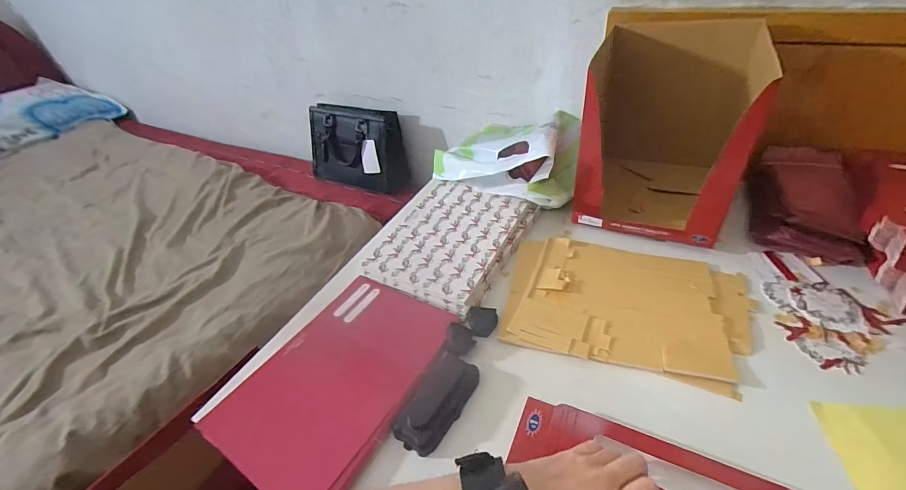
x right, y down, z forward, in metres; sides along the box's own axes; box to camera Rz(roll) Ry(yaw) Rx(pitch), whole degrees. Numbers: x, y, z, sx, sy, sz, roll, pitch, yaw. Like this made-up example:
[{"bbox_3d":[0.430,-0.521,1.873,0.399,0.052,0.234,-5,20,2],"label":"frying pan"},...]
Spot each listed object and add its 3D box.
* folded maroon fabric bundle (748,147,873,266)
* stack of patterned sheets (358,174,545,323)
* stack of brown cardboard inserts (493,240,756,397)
[{"bbox_3d":[0.519,-0.071,0.584,0.112,0.073,0.194,10,44,18],"label":"folded maroon fabric bundle"},{"bbox_3d":[-0.008,-0.017,0.622,0.198,0.022,0.246,18,47,25],"label":"stack of patterned sheets"},{"bbox_3d":[0.221,0.071,0.512,0.286,0.007,0.200,10,44,18],"label":"stack of brown cardboard inserts"}]

